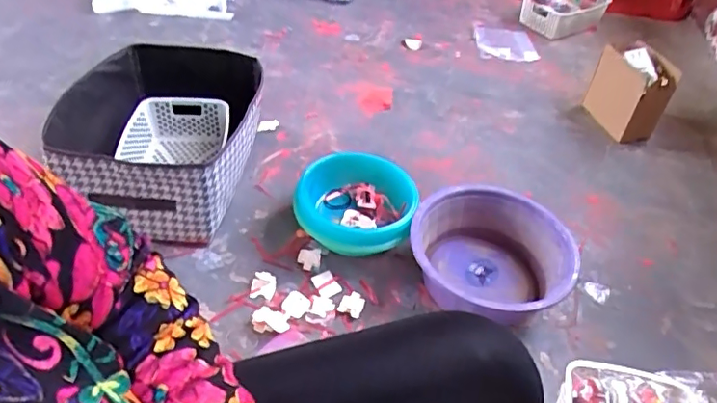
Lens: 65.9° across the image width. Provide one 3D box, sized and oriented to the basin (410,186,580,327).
[{"bbox_3d":[0.236,0.093,0.994,0.273,0.117,0.251,3,41,-2],"label":"basin"}]

